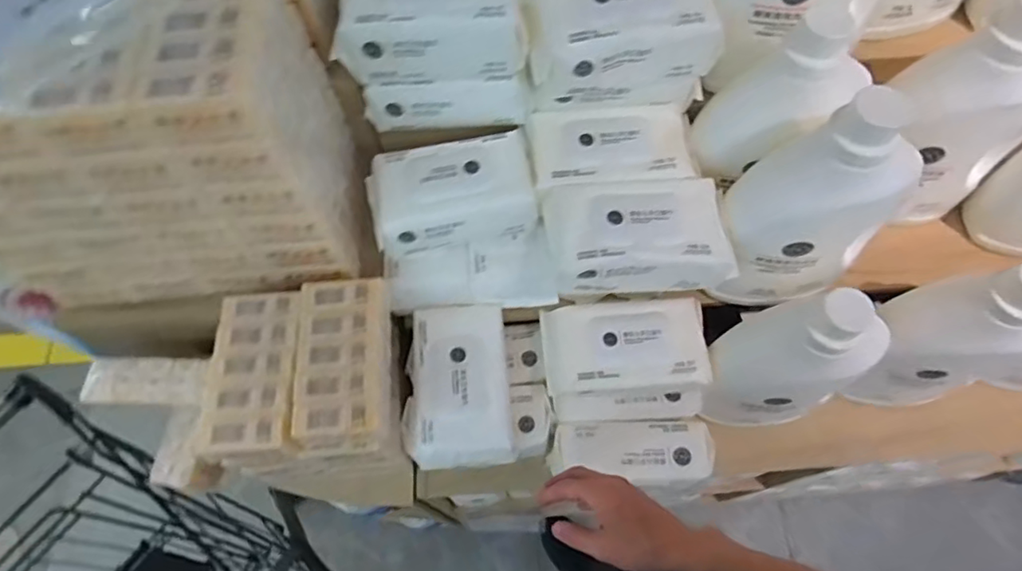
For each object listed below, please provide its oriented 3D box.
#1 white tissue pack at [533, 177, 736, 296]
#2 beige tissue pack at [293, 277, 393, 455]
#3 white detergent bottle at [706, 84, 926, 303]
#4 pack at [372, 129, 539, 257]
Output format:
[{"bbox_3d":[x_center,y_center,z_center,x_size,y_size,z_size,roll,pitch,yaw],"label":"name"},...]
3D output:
[{"bbox_3d":[0.136,-0.056,0.639,0.190,0.063,0.107,-6,65,-1],"label":"white tissue pack"},{"bbox_3d":[-0.179,0.085,0.637,0.092,0.063,0.177,-5,65,-1],"label":"beige tissue pack"},{"bbox_3d":[0.325,-0.083,0.615,0.149,0.287,0.084,-5,65,-1],"label":"white detergent bottle"},{"bbox_3d":[-0.069,-0.110,0.698,0.179,0.083,0.118,-13,65,-5],"label":"pack"}]

